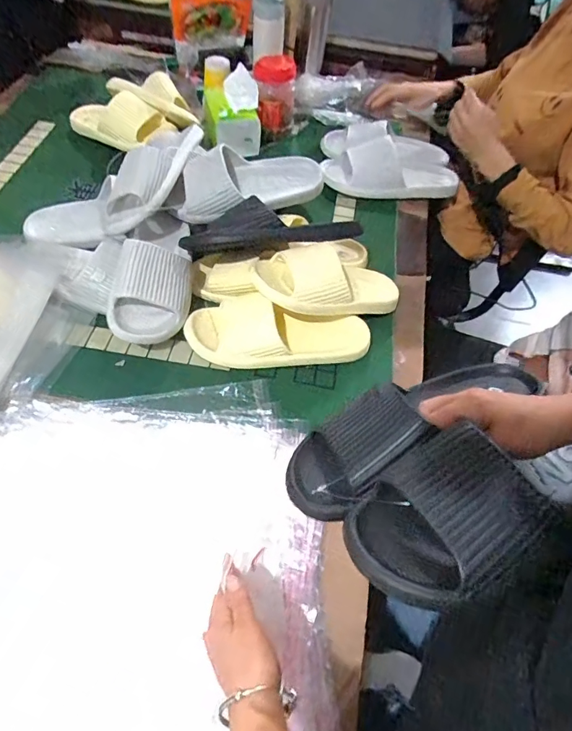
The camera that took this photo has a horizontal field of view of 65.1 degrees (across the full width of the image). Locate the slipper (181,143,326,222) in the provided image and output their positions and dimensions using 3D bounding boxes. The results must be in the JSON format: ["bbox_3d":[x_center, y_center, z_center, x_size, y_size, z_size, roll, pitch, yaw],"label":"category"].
[{"bbox_3d":[-0.057,-0.294,0.707,0.230,0.072,0.091,-16,60,-14],"label":"slipper"}]

